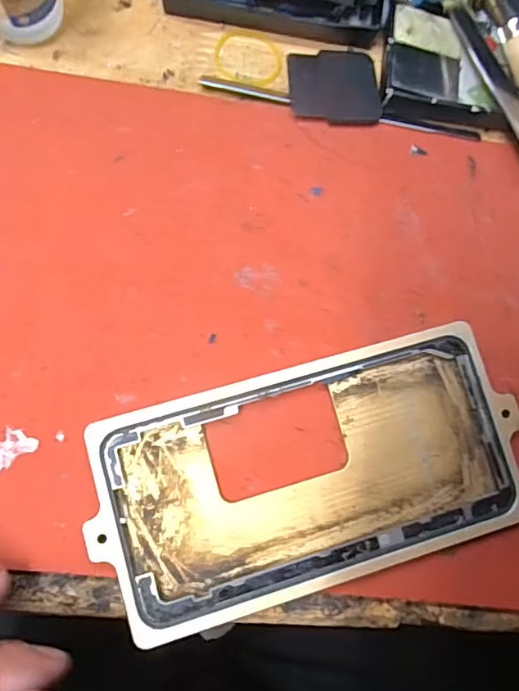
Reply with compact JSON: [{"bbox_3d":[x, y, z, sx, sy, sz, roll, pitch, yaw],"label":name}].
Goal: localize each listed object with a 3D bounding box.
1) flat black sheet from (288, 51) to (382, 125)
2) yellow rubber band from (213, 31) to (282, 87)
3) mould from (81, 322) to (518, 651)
[{"bbox_3d":[0.034,-0.118,0.235,0.040,0.004,0.038,-3,82,-6],"label":"flat black sheet"},{"bbox_3d":[-0.005,-0.133,0.240,0.031,0.004,0.026,7,82,-5],"label":"yellow rubber band"},{"bbox_3d":[0.022,0.052,0.210,0.166,0.009,0.087,-15,84,-8],"label":"mould"}]

